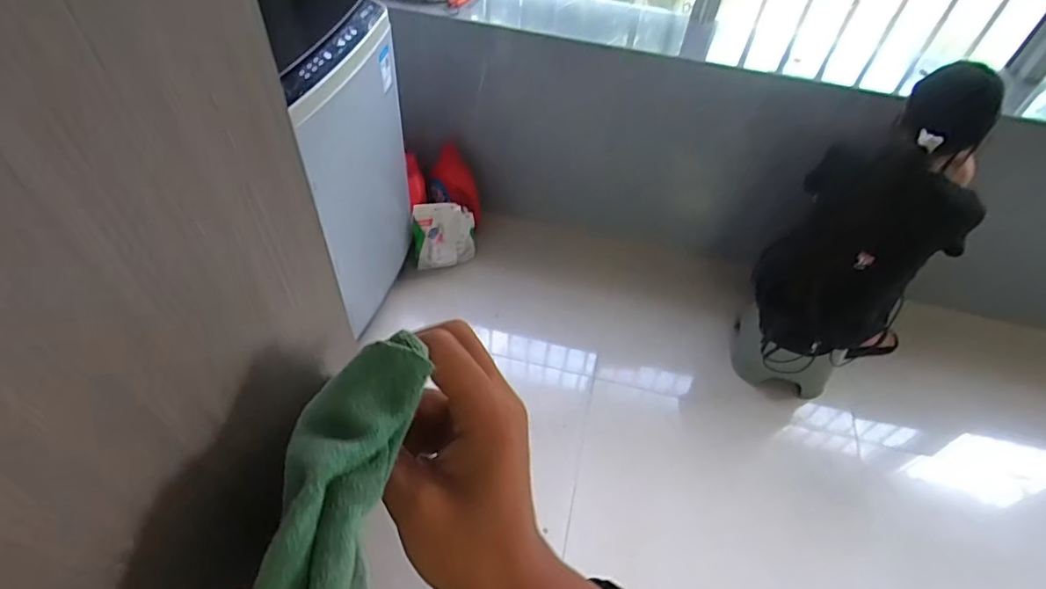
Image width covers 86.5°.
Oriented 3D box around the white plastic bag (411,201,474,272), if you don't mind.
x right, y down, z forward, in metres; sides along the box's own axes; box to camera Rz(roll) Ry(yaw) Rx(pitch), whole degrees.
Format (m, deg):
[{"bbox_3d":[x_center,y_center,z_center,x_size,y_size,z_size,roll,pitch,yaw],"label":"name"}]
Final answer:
[{"bbox_3d":[-0.259,-0.195,1.827,0.199,0.224,0.093,-7,52,-10],"label":"white plastic bag"}]

